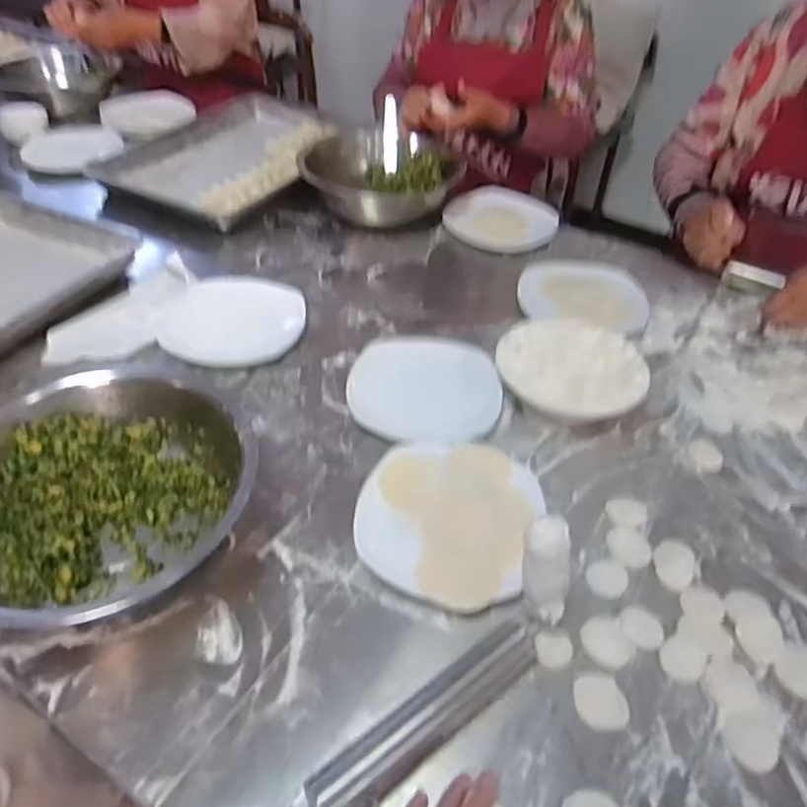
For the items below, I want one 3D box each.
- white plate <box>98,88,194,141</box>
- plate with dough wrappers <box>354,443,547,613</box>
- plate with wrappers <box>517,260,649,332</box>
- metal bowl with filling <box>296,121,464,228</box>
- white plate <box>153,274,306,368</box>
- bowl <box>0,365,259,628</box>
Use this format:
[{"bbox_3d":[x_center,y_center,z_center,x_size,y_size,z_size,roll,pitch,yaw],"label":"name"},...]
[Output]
[{"bbox_3d":[-0.569,-0.640,1.394,0.195,0.046,0.191,2,42,-2],"label":"white plate"},{"bbox_3d":[0.044,0.113,0.631,0.173,0.028,0.183,2,42,-2],"label":"plate with dough wrappers"},{"bbox_3d":[0.271,-0.165,0.959,0.187,0.014,0.178,2,42,-2],"label":"plate with wrappers"},{"bbox_3d":[-0.028,-0.424,1.156,0.246,0.104,0.249,2,42,-2],"label":"metal bowl with filling"},{"bbox_3d":[-0.235,-0.116,0.859,0.191,0.026,0.191,2,42,-2],"label":"white plate"},{"bbox_3d":[-0.287,0.084,0.597,0.275,0.084,0.240,-14,45,-19],"label":"bowl"}]

